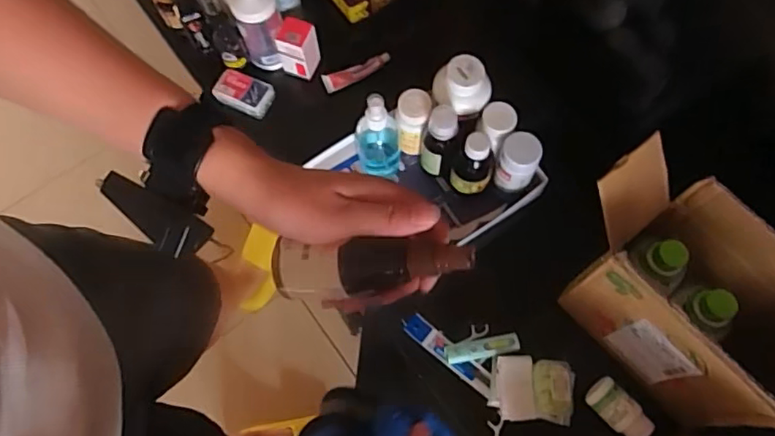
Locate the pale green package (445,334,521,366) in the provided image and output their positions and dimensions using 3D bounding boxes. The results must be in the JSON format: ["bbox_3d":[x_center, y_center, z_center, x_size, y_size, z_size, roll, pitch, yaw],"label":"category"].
[{"bbox_3d":[0.116,0.159,0.698,0.093,0.009,0.023,-11,70,-2],"label":"pale green package"}]

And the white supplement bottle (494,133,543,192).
[{"bbox_3d":[0.165,-0.072,0.726,0.046,0.079,0.047,-1,70,1],"label":"white supplement bottle"}]

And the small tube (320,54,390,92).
[{"bbox_3d":[-0.043,-0.216,0.851,0.108,0.030,0.025,-24,71,-7],"label":"small tube"}]

